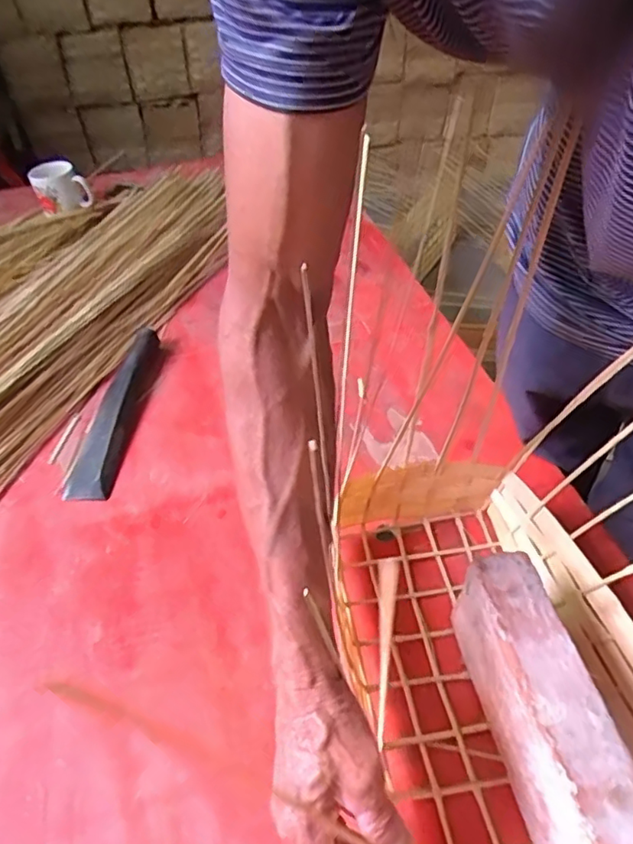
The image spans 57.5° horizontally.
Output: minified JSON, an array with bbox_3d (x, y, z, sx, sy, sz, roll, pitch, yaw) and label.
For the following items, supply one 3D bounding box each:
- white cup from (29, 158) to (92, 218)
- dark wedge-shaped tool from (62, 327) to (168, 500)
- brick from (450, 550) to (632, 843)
[{"bbox_3d":[-0.473,-0.434,1.072,0.095,0.076,0.087,-21,48,-19],"label":"white cup"},{"bbox_3d":[-0.250,-0.025,0.742,0.059,0.024,0.282,2,45,3],"label":"dark wedge-shaped tool"},{"bbox_3d":[0.168,0.226,0.434,0.054,0.112,0.221,-8,45,-7],"label":"brick"}]

